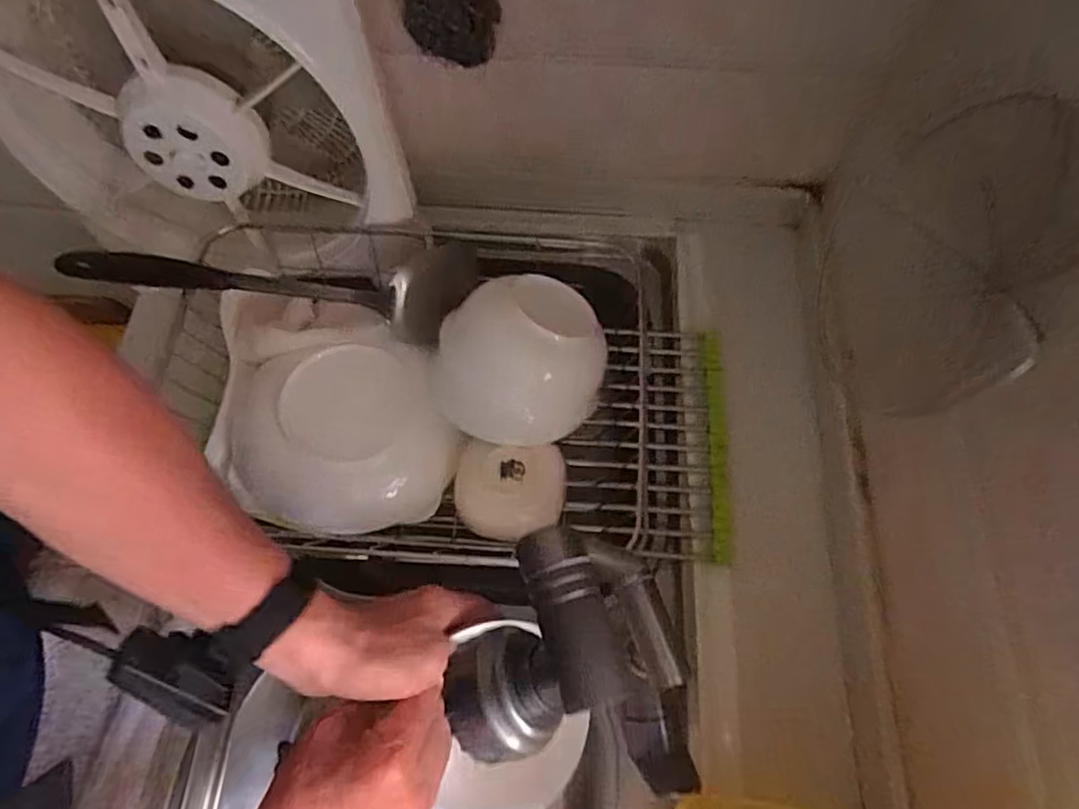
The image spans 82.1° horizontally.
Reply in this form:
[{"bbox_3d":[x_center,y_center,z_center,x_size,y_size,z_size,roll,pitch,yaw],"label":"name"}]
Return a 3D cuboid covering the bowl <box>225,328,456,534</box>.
[{"bbox_3d":[-0.169,0.022,0.539,0.180,0.063,0.167,-4,65,-2],"label":"bowl"}]

